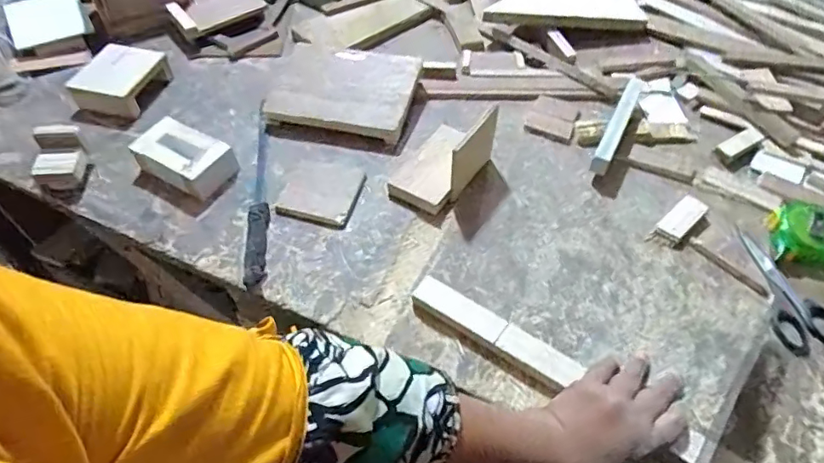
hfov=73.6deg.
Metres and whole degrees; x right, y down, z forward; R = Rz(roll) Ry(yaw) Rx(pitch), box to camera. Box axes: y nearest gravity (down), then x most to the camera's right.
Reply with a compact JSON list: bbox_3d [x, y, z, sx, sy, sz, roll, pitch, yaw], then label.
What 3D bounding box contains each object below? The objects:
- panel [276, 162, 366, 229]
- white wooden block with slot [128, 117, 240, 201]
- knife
[{"bbox_3d":[-0.109,-0.045,0.643,0.092,0.008,0.081,13,54,10],"label":"panel"},{"bbox_3d":[-0.273,-0.088,0.659,0.112,0.041,0.068,24,57,18],"label":"white wooden block with slot"},{"bbox_3d":[-0.178,-0.053,0.646,0.023,0.017,0.271,-5,53,-4],"label":"knife"}]

